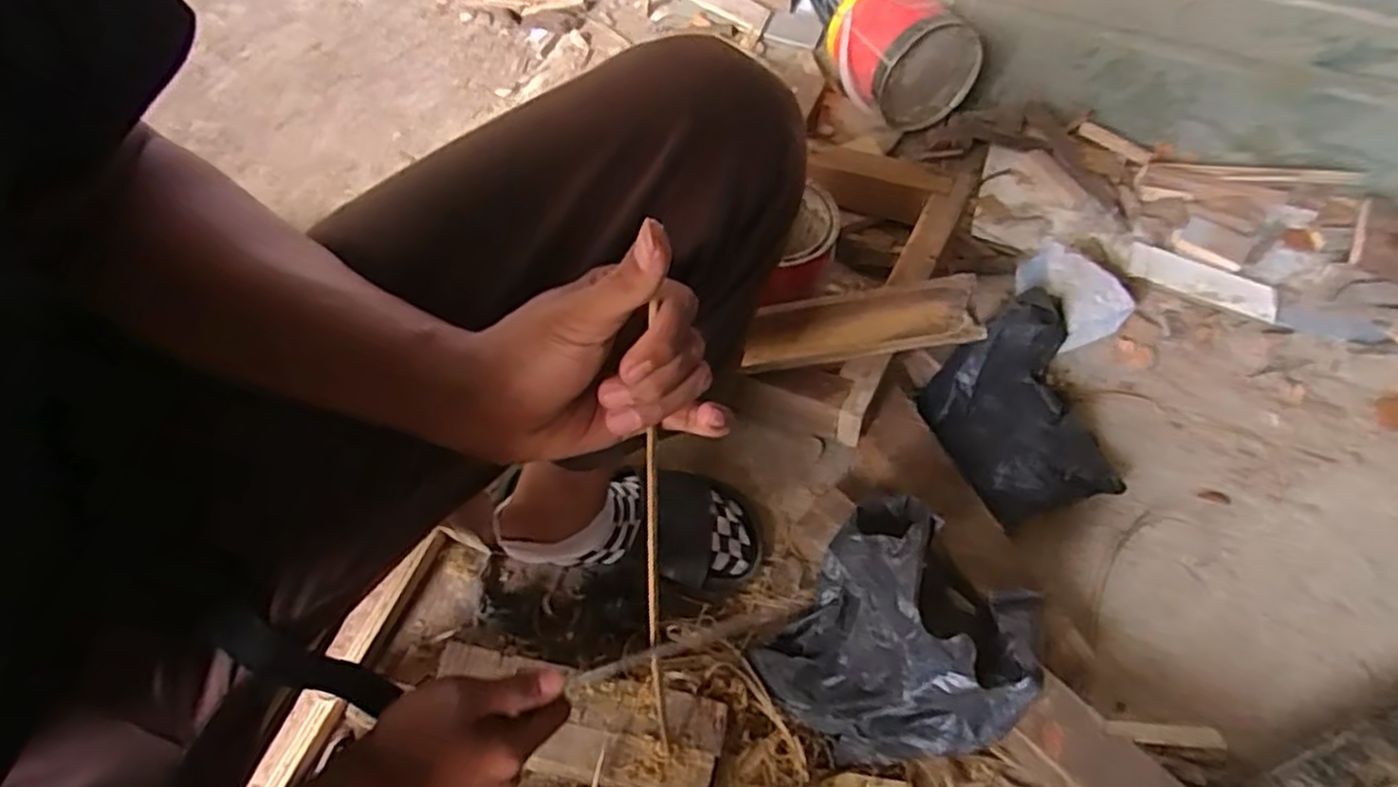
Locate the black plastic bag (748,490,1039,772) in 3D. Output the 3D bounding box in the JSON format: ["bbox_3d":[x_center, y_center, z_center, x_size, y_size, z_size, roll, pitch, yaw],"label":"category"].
[{"bbox_3d":[0.170,0.195,0.610,0.173,0.159,0.192,37,65,18],"label":"black plastic bag"}]

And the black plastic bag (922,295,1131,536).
[{"bbox_3d":[0.341,0.016,0.803,0.165,0.094,0.219,-16,60,-11],"label":"black plastic bag"}]

